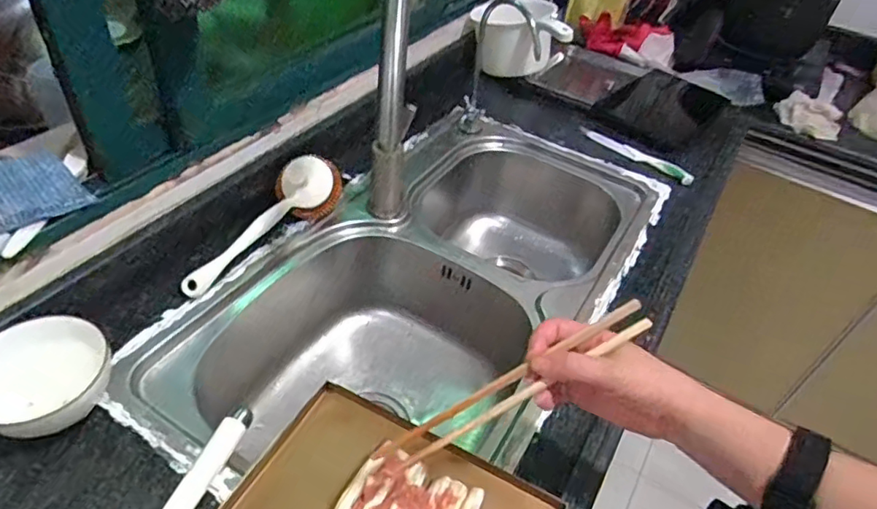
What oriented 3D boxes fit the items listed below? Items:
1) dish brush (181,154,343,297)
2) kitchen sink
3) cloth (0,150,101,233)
[{"bbox_3d":[-0.214,-0.033,0.711,0.051,0.072,0.243,29,62,22],"label":"dish brush"},{"bbox_3d":[0.002,0.075,0.789,0.380,0.198,0.711,26,46,20],"label":"kitchen sink"},{"bbox_3d":[-0.433,-0.076,0.596,0.132,0.016,0.084,34,49,27],"label":"cloth"}]

